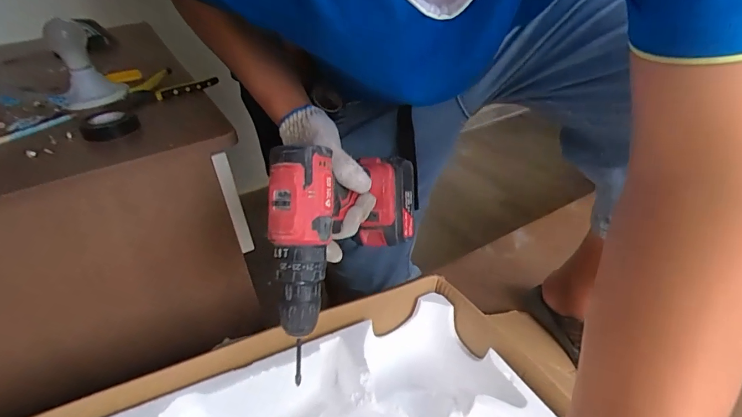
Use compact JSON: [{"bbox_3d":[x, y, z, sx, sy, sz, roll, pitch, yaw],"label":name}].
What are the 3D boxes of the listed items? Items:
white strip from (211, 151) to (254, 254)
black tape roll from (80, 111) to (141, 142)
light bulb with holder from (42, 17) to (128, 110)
[{"bbox_3d":[-0.184,-0.003,0.549,0.020,0.154,0.012,-17,36,-16],"label":"white strip"},{"bbox_3d":[-0.341,-0.107,0.534,0.066,0.021,0.066,-4,35,2],"label":"black tape roll"},{"bbox_3d":[-0.431,-0.220,0.613,0.075,0.109,0.102,-21,38,-21],"label":"light bulb with holder"}]

